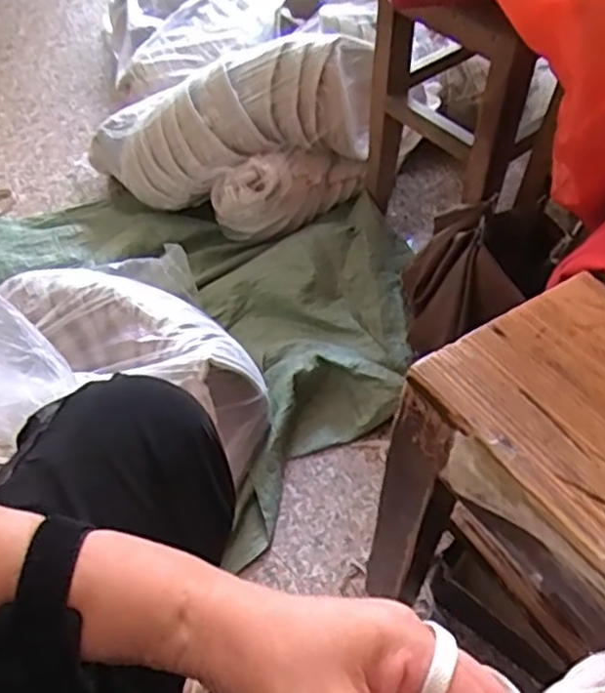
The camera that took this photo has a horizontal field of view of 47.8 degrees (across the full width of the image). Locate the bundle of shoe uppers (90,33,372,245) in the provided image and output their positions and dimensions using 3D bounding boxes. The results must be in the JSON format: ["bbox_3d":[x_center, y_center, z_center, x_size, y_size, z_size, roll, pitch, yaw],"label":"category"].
[{"bbox_3d":[-0.118,-0.322,1.075,0.456,0.223,0.217,-5,54,-2],"label":"bundle of shoe uppers"}]

